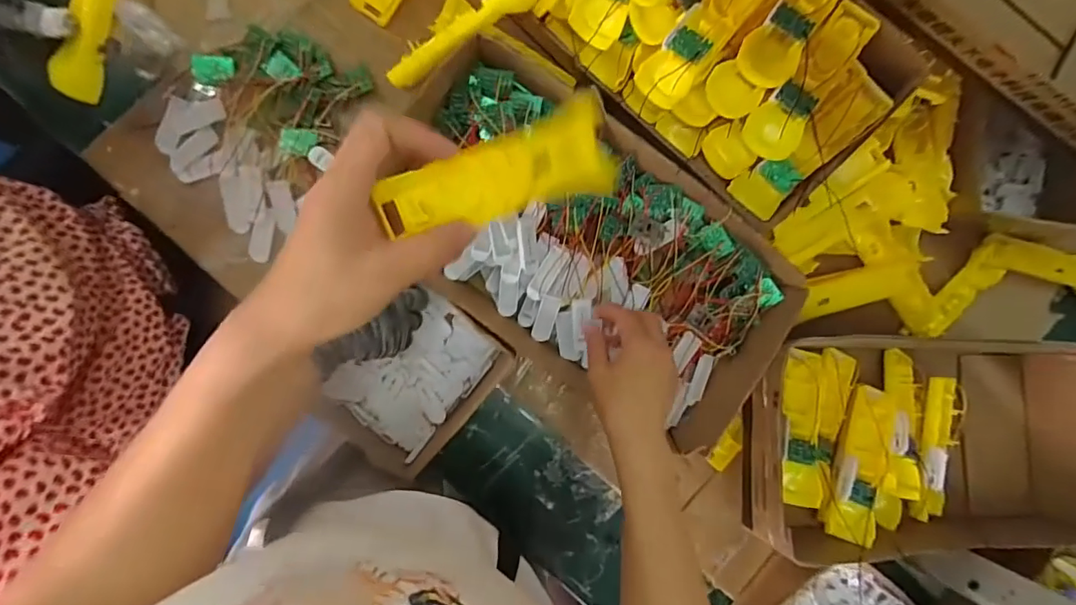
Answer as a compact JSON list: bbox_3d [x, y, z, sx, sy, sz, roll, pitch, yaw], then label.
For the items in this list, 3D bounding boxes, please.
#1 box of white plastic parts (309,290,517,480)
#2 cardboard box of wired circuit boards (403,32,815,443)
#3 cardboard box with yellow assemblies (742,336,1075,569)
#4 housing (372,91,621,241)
[{"bbox_3d":[-0.128,0.087,0.537,0.133,0.057,0.179,41,85,-6],"label":"box of white plastic parts"},{"bbox_3d":[0.055,-0.052,0.532,0.418,0.073,0.223,33,86,-7],"label":"cardboard box of wired circuit boards"},{"bbox_3d":[0.420,0.162,0.603,0.383,0.137,0.237,1,90,-8],"label":"cardboard box with yellow assemblies"},{"bbox_3d":[-0.020,-0.085,0.330,0.160,0.023,0.061,-25,114,-28],"label":"housing"}]

